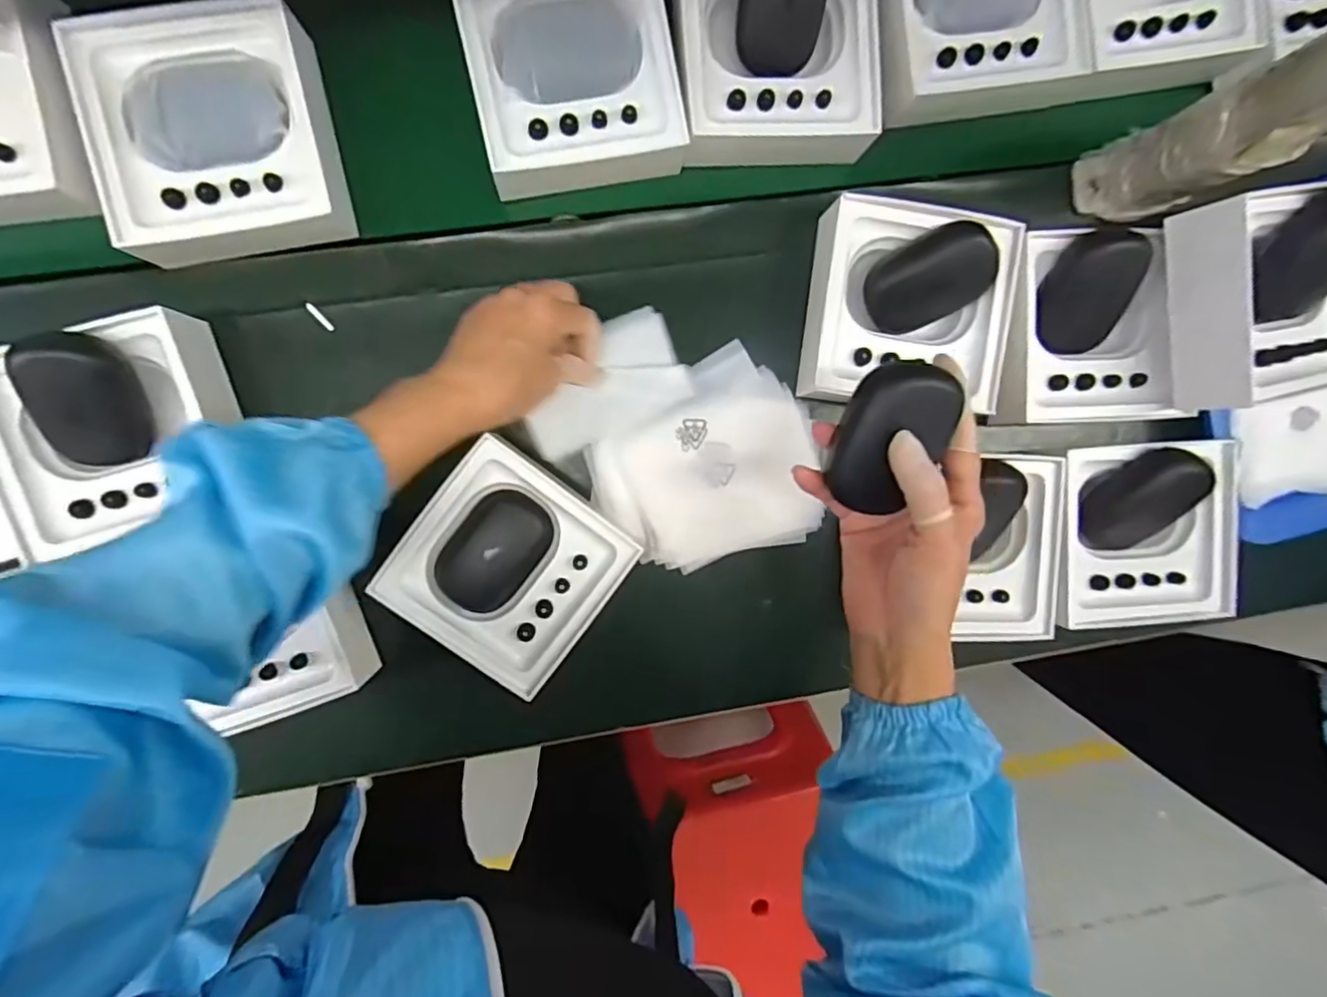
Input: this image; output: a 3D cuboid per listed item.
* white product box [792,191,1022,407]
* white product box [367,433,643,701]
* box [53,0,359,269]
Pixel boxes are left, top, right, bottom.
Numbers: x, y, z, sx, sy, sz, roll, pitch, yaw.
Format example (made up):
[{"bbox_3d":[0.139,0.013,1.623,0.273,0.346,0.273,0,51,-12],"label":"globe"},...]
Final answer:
[{"bbox_3d":[0.177,-0.135,0.438,0.142,0.051,0.137,5,95,-5],"label":"white product box"},{"bbox_3d":[-0.108,0.047,0.438,0.134,0.043,0.135,38,91,-7],"label":"white product box"},{"bbox_3d":[-0.288,-0.239,0.399,0.143,0.038,0.148,-11,96,-4],"label":"box"}]

